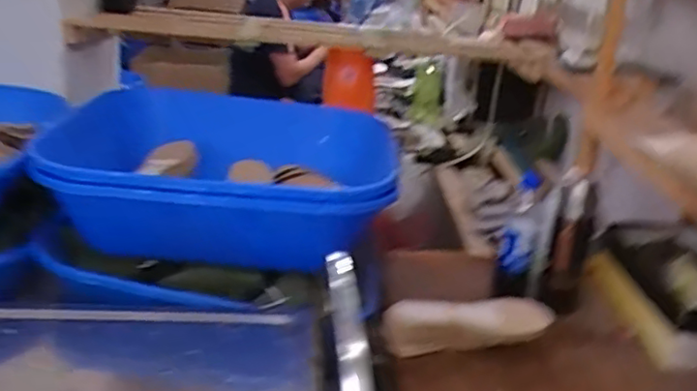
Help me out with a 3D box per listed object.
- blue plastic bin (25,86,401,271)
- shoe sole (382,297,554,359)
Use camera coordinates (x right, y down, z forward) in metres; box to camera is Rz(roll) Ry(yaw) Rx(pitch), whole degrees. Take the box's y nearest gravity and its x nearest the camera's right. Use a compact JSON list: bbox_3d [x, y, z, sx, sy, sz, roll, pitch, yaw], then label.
[{"bbox_3d":[-0.233,-0.038,1.267,0.611,0.182,0.545,5,22,0],"label":"blue plastic bin"},{"bbox_3d":[0.177,0.203,1.006,0.240,0.072,0.088,2,22,-7],"label":"shoe sole"}]

